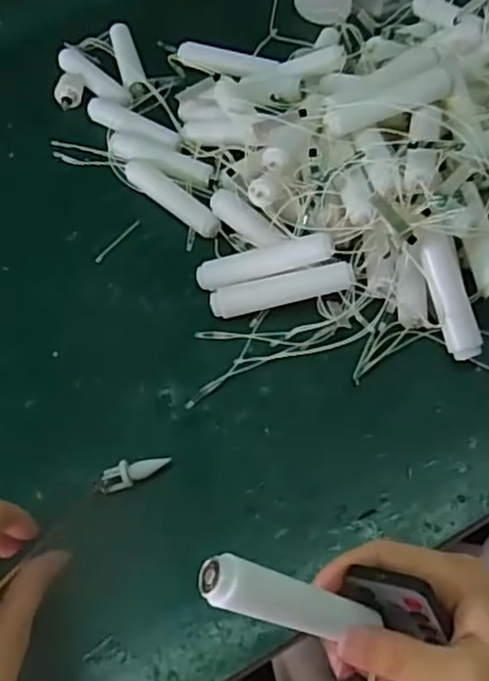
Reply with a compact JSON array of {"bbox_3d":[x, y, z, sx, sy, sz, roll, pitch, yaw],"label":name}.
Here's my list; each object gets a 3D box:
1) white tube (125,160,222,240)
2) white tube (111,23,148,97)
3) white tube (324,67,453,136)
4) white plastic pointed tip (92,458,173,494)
[{"bbox_3d":[-0.050,-0.100,0.476,0.091,0.012,0.018,38,69,25],"label":"white tube"},{"bbox_3d":[-0.097,-0.234,0.565,0.018,0.016,0.098,-16,58,-4],"label":"white tube"},{"bbox_3d":[0.093,-0.152,0.429,0.089,0.015,0.017,-24,59,-8],"label":"white tube"},{"bbox_3d":[-0.063,0.073,0.375,0.042,0.011,0.013,-26,59,-10],"label":"white plastic pointed tip"}]

